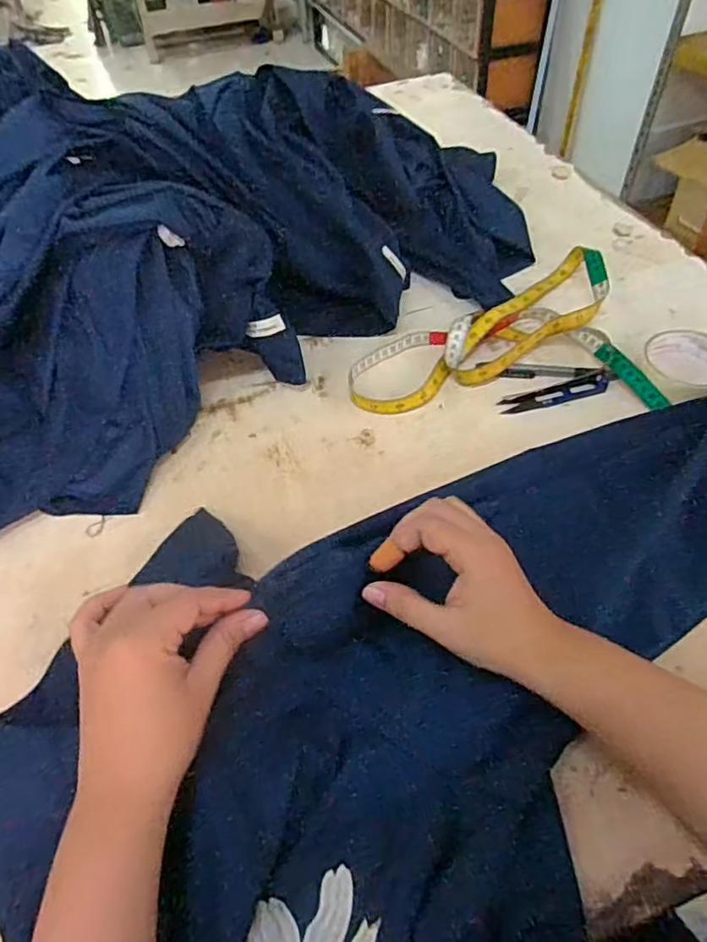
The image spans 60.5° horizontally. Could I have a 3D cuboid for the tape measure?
[{"bbox_3d":[0.147,-0.153,0.625,0.296,0.039,0.243,1,51,3],"label":"tape measure"}]

